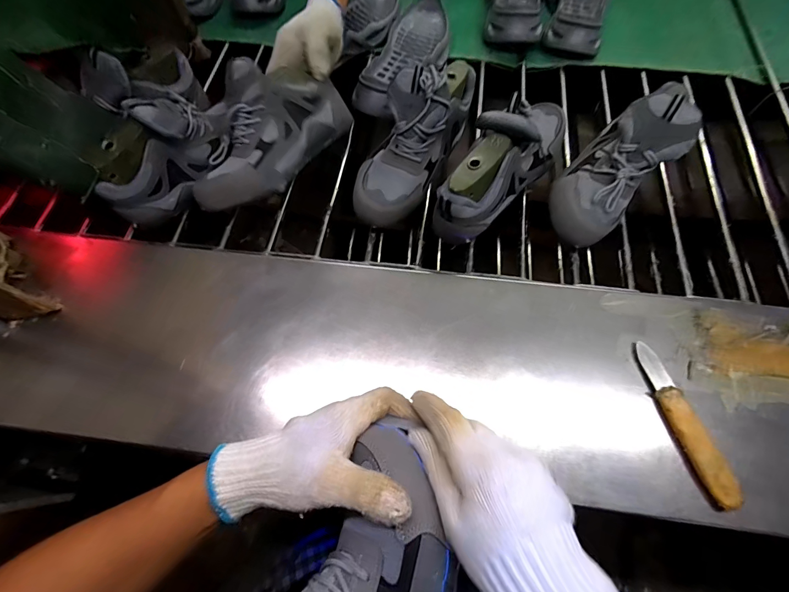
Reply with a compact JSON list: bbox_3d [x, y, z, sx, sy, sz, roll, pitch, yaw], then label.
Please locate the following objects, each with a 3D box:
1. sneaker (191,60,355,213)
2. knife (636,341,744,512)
[{"bbox_3d":[-0.177,-0.223,0.487,0.107,0.103,0.239,33,70,15],"label":"sneaker"},{"bbox_3d":[0.294,0.126,0.366,0.030,0.015,0.161,-15,68,-6],"label":"knife"}]

